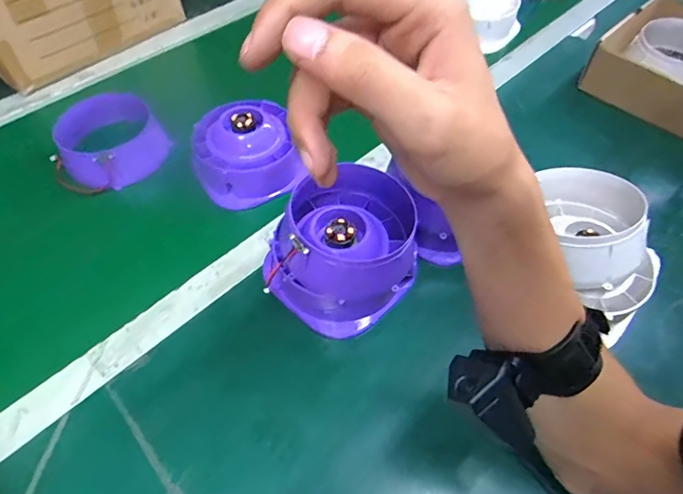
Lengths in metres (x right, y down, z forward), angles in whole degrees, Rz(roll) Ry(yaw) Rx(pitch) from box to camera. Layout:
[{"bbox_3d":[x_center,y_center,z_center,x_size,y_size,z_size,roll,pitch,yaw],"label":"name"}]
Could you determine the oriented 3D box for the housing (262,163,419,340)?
[{"bbox_3d":[0.000,0.003,0.422,0.130,0.121,0.113,-24,57,-16],"label":"housing"}]

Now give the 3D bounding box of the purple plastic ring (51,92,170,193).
[{"bbox_3d":[-0.285,-0.132,0.564,0.120,0.064,0.105,-33,60,-21],"label":"purple plastic ring"}]

